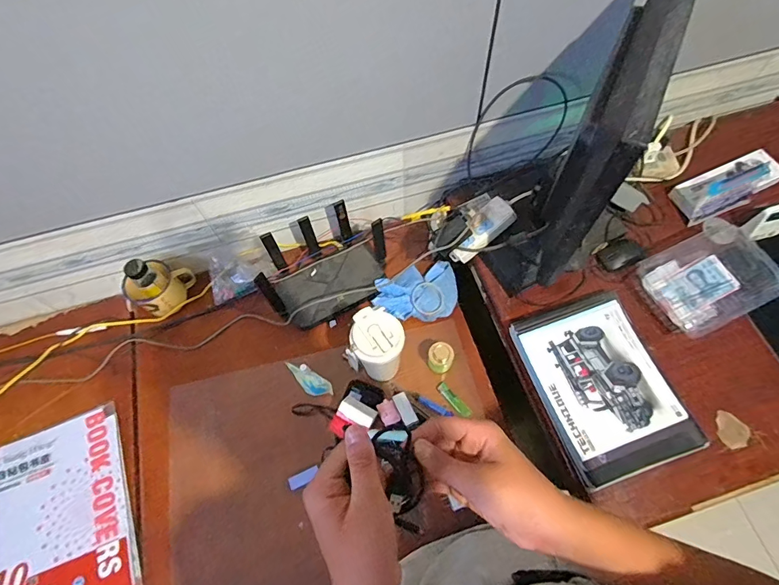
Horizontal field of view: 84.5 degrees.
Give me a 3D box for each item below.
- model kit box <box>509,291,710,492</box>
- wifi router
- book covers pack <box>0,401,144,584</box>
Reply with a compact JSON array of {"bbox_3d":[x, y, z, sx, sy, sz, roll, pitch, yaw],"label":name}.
[{"bbox_3d":[0.352,0.150,0.719,0.199,0.040,0.286,-20,65,-7],"label":"model kit box"},{"bbox_3d":[-0.128,-0.052,0.867,0.251,0.146,0.155,-24,65,-8],"label":"wifi router"},{"bbox_3d":[-0.581,0.397,0.752,0.238,0.013,0.332,-23,65,-8],"label":"book covers pack"}]

